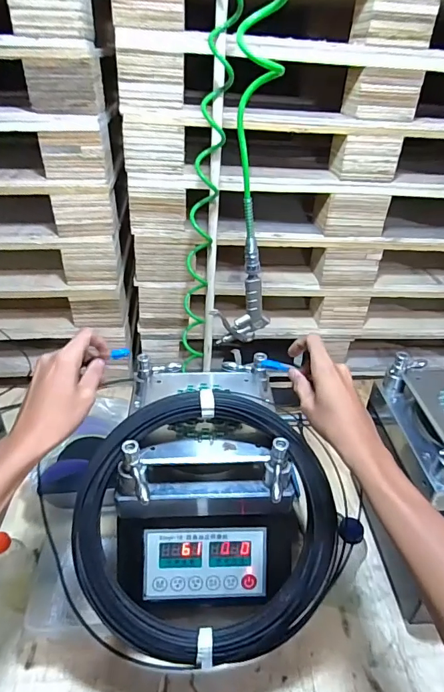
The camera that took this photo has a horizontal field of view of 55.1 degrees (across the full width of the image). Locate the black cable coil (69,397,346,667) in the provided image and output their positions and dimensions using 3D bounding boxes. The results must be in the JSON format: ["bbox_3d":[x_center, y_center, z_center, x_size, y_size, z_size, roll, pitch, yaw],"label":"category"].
[{"bbox_3d":[-0.019,0.218,0.523,0.306,0.313,0.056,-25,-3,-5],"label":"black cable coil"}]

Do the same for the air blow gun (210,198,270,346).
[{"bbox_3d":[0.033,-0.106,0.662,0.085,0.221,0.027,-11,37,-17],"label":"air blow gun"}]

